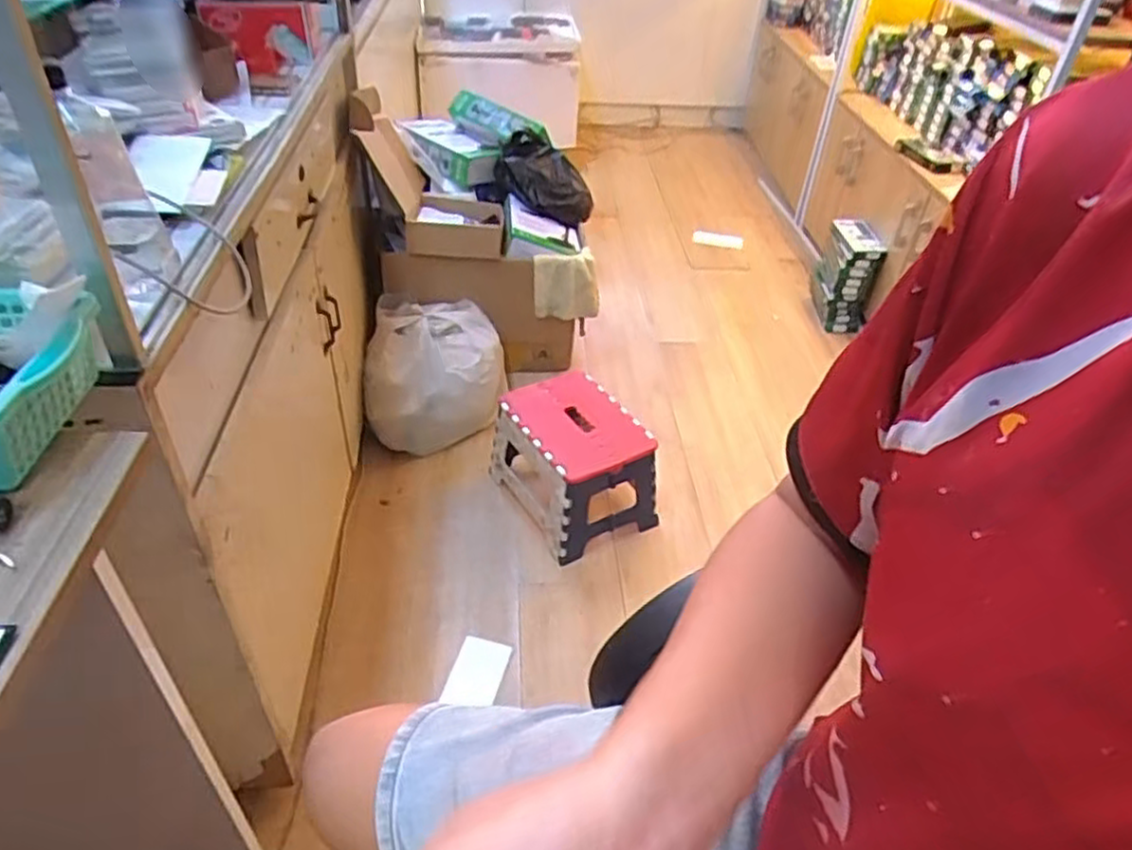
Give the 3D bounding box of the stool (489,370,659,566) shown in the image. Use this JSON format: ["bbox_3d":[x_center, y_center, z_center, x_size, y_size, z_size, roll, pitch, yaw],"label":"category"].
[{"bbox_3d":[0.017,0.076,1.448,0.215,0.227,0.282,-22,46,-28],"label":"stool"}]

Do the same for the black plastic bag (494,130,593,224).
[{"bbox_3d":[-0.052,-0.600,1.793,0.234,0.148,0.196,0,40,-5],"label":"black plastic bag"}]

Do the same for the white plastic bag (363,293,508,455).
[{"bbox_3d":[-0.282,-0.116,1.621,0.295,0.211,0.268,1,40,-4],"label":"white plastic bag"}]

